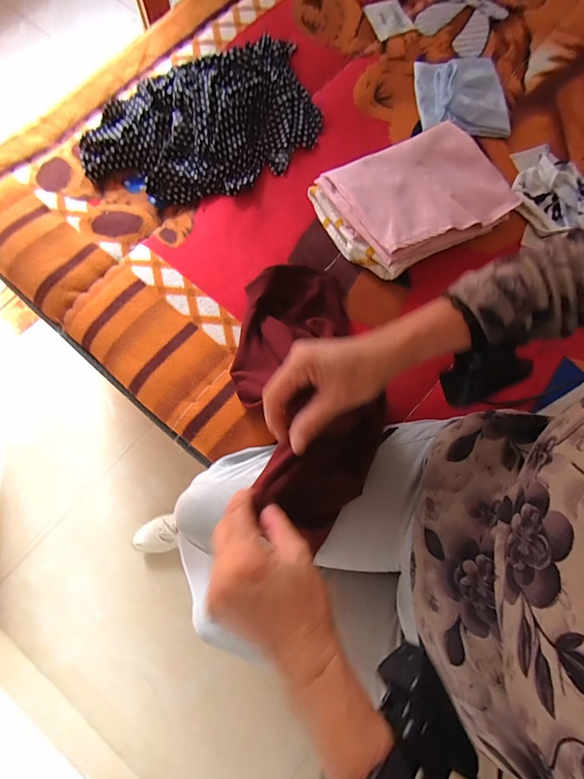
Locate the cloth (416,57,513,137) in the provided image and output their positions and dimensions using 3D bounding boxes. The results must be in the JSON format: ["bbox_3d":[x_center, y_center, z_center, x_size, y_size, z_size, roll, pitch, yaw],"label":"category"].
[{"bbox_3d":[0.289,-0.501,0.601,0.144,0.027,0.154,-4,78,-3],"label":"cloth"}]

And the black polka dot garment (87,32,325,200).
[{"bbox_3d":[-0.143,-0.428,0.553,0.383,0.058,0.259,-22,79,-7],"label":"black polka dot garment"}]

